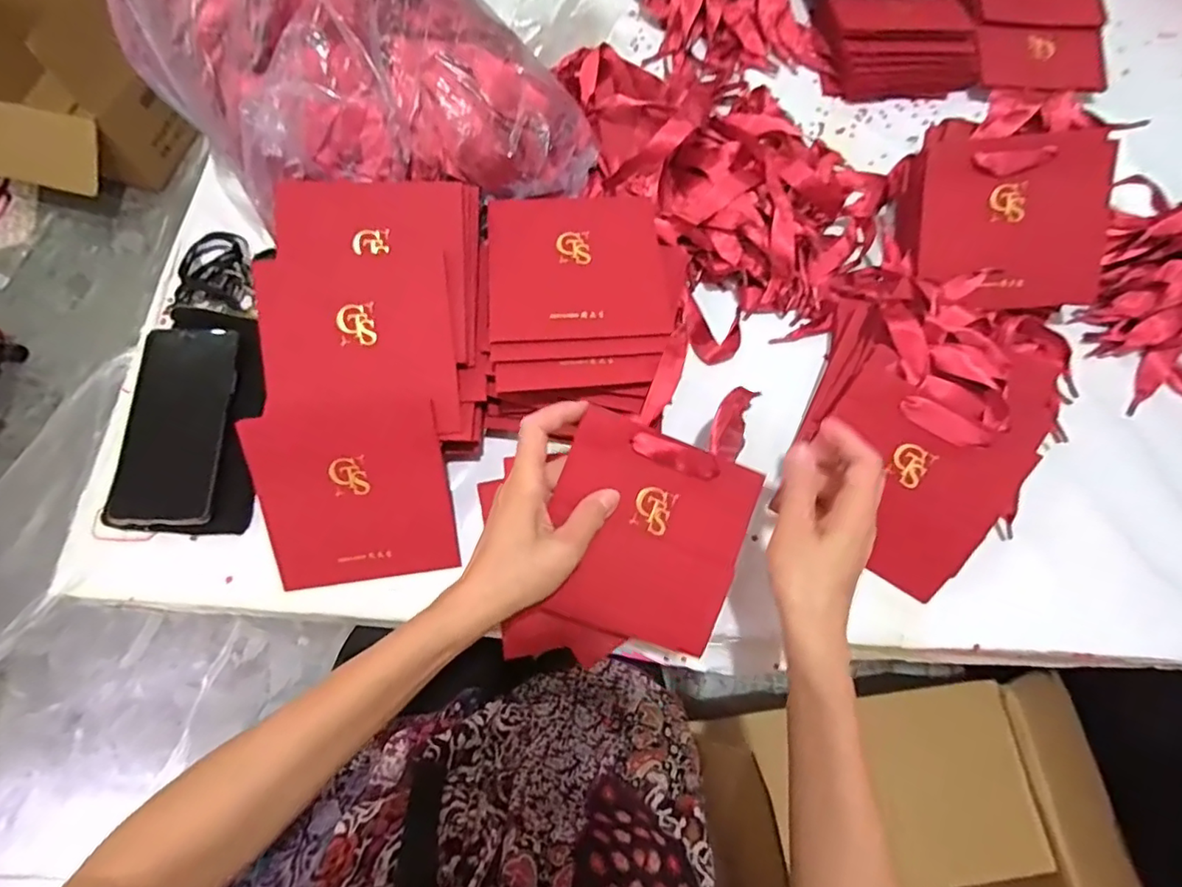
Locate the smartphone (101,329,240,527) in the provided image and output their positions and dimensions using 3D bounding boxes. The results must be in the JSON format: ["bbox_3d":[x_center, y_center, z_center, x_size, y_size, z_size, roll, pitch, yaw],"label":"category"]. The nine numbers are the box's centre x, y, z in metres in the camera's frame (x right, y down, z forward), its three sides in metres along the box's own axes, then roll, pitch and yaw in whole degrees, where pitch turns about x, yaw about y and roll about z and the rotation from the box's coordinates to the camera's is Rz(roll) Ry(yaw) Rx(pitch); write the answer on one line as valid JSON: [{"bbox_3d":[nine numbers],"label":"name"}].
[{"bbox_3d":[-0.340,-0.014,0.468,0.081,0.011,0.161,4,79,-2],"label":"smartphone"}]

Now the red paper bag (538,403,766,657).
[{"bbox_3d":[0.037,0.066,0.397,0.137,0.012,0.142,22,93,-7],"label":"red paper bag"}]

